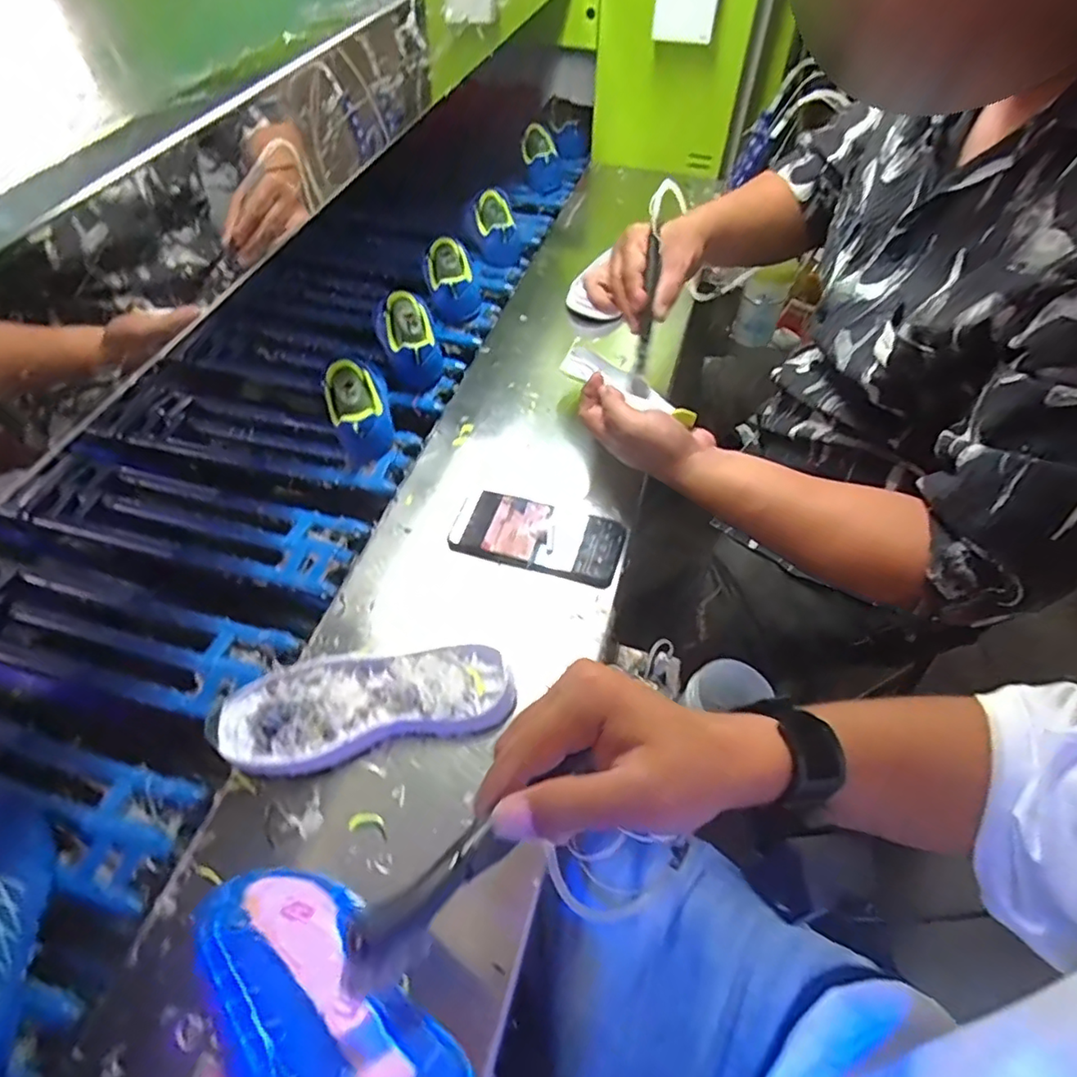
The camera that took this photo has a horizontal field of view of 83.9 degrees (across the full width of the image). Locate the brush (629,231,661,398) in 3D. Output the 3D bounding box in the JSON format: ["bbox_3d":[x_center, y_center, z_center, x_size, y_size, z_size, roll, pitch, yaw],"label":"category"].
[{"bbox_3d":[0.111,-0.220,0.602,0.019,0.153,0.021,8,11,10],"label":"brush"}]

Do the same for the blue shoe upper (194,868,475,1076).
[{"bbox_3d":[-0.088,0.176,0.228,0.060,0.055,0.167,-41,32,-24],"label":"blue shoe upper"}]

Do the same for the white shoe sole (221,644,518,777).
[{"bbox_3d":[-0.131,0.127,0.469,0.216,0.031,0.081,-10,54,-12],"label":"white shoe sole"}]

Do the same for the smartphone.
[{"bbox_3d":[-0.001,-0.009,0.573,0.161,0.013,0.082,16,53,8],"label":"smartphone"}]

